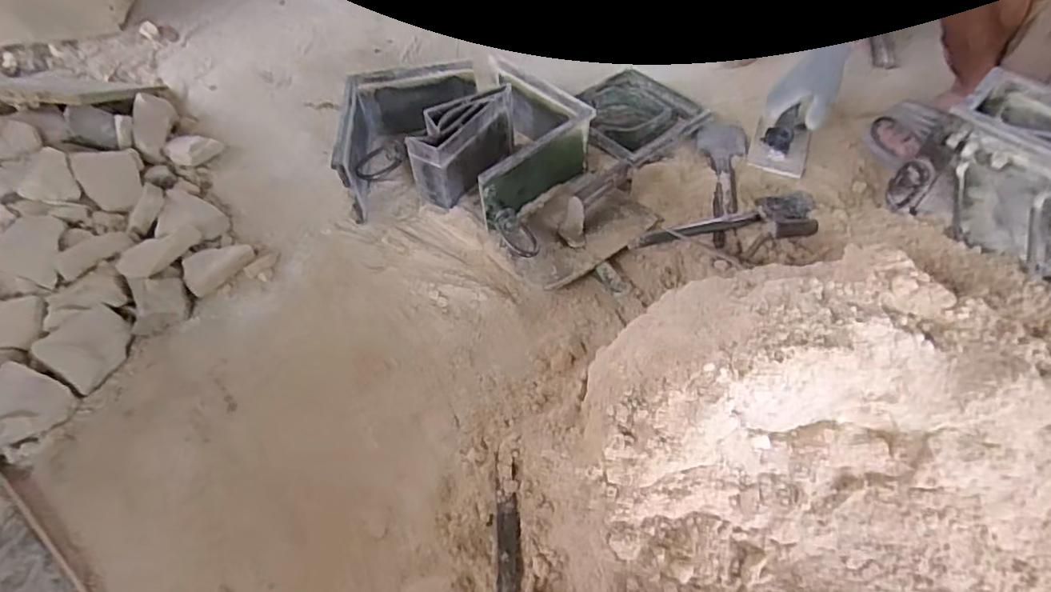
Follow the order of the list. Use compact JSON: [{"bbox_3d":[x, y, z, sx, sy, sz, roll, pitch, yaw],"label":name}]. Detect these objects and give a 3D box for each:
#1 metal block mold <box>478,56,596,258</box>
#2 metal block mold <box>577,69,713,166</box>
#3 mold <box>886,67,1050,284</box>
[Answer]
[{"bbox_3d":[0.020,-0.209,0.873,0.148,0.120,0.337,2,53,5],"label":"metal block mold"},{"bbox_3d":[0.180,-0.300,0.982,0.208,0.038,0.195,-33,58,-19],"label":"metal block mold"},{"bbox_3d":[0.614,-0.141,0.717,0.245,0.159,0.156,37,61,24],"label":"mold"}]

